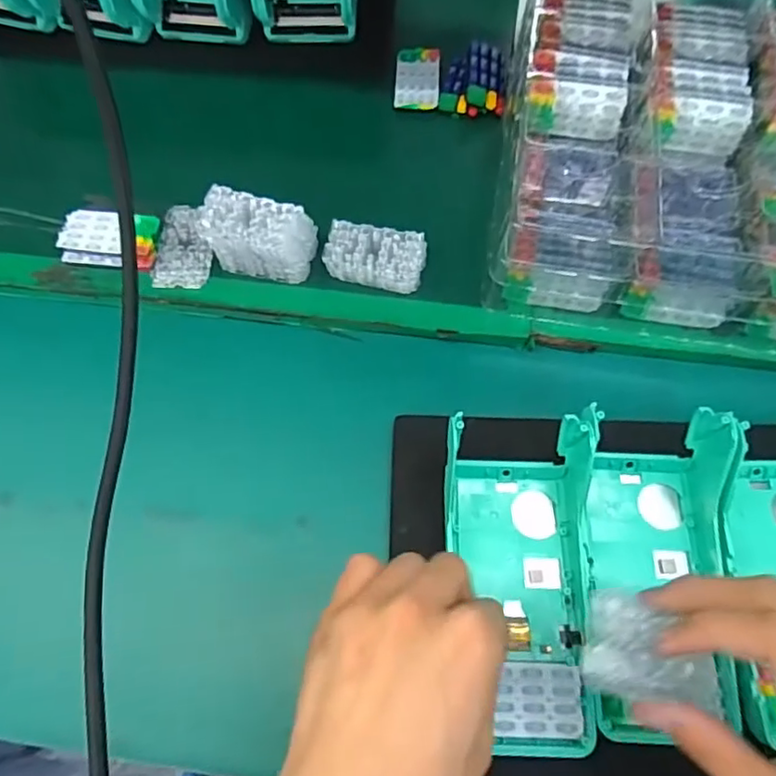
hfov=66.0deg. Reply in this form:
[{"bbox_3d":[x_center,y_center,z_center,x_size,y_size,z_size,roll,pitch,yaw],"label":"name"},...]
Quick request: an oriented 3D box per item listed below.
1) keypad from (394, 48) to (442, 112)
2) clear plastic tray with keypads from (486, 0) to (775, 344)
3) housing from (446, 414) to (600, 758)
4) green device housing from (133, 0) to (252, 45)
[{"bbox_3d":[0.025,-0.260,0.502,0.037,0.004,0.061,1,70,7],"label":"keypad"},{"bbox_3d":[0.250,-0.184,0.435,0.361,0.080,0.305,9,66,4],"label":"clear plastic tray with keypads"},{"bbox_3d":[0.076,0.100,0.330,0.087,0.041,0.174,-3,69,-2],"label":"housing"},{"bbox_3d":[-0.158,-0.309,0.488,0.083,0.063,0.038,4,65,2],"label":"green device housing"}]

